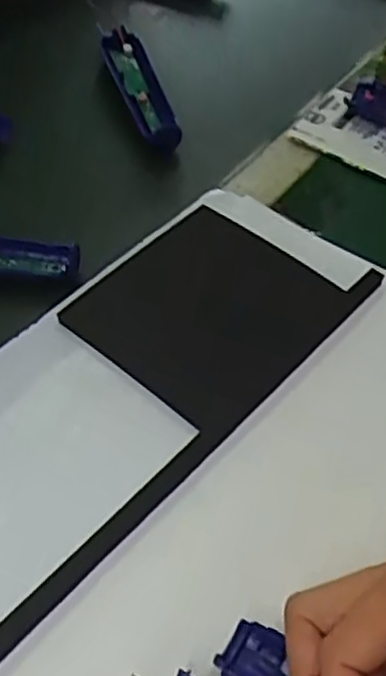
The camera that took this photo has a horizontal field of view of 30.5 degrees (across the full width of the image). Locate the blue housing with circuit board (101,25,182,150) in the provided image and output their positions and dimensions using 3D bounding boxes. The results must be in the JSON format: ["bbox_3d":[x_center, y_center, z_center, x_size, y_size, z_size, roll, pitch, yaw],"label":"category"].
[{"bbox_3d":[-0.045,-0.211,0.593,0.034,0.016,0.172,-15,52,-10],"label":"blue housing with circuit board"}]

